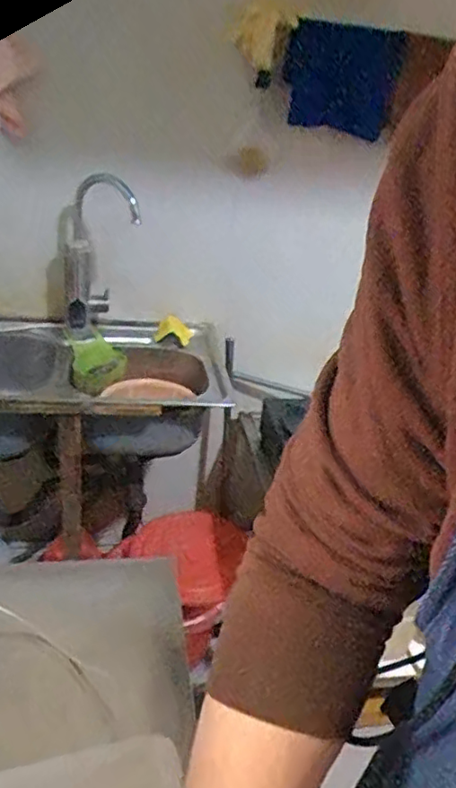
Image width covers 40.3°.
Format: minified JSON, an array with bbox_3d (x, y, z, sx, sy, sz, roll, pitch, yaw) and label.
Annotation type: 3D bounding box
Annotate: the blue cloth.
[{"bbox_3d":[0.253,-0.675,1.347,0.399,0.222,0.061,-21,45,-40],"label":"blue cloth"}]

